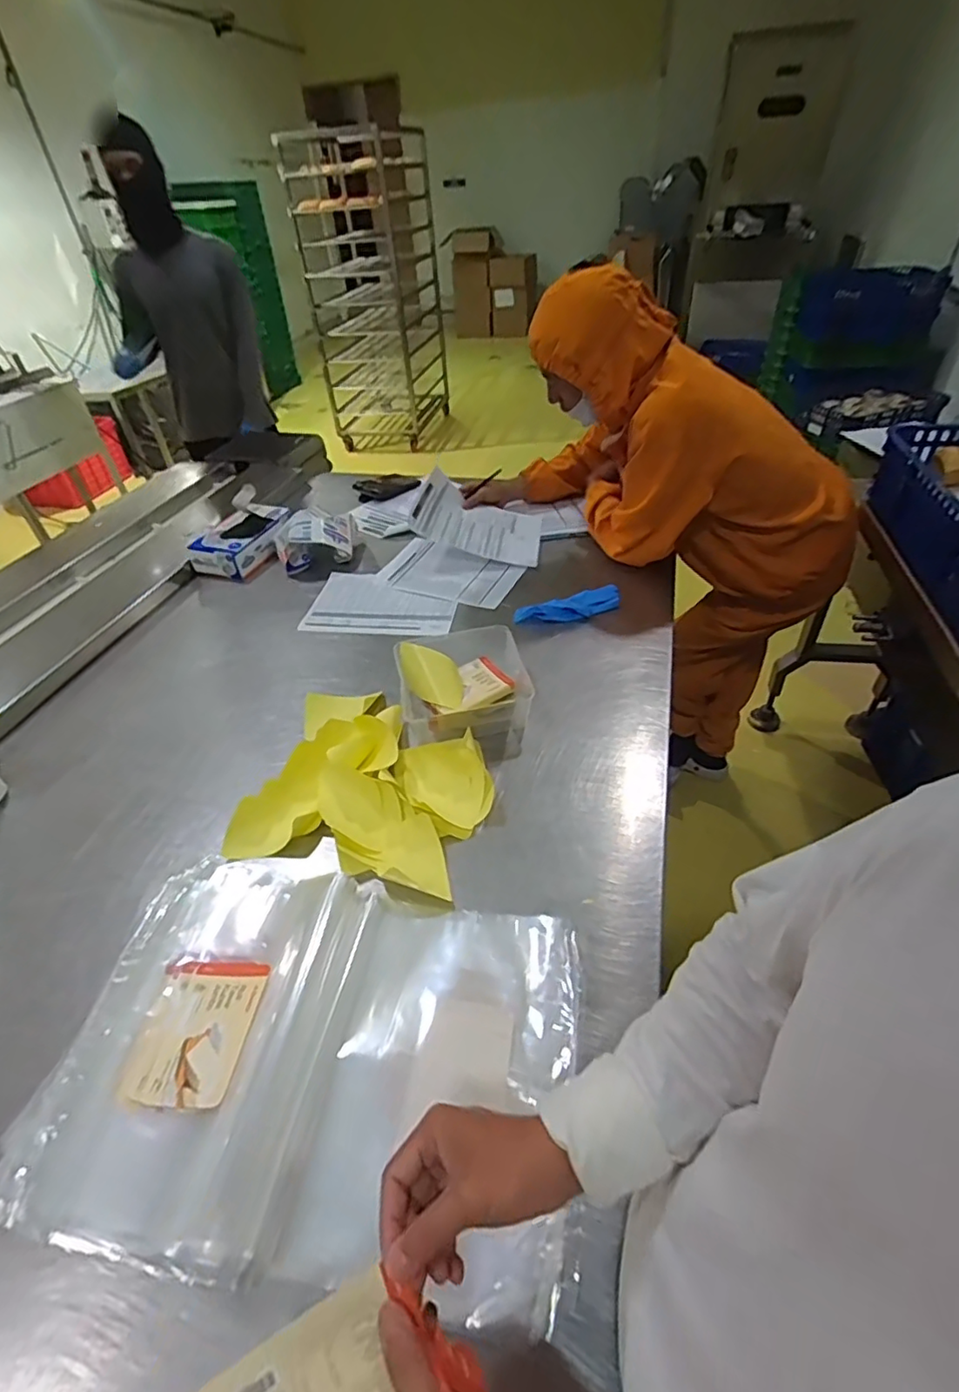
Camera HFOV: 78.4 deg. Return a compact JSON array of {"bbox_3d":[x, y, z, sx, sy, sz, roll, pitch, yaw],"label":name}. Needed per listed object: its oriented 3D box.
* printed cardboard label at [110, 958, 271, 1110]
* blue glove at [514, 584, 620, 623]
[{"bbox_3d":[-0.282,0.330,0.585,0.108,0.007,0.132,0,41,4],"label":"printed cardboard label"},{"bbox_3d":[0.169,-0.165,1.109,0.200,0.032,0.056,-12,41,-7],"label":"blue glove"}]

